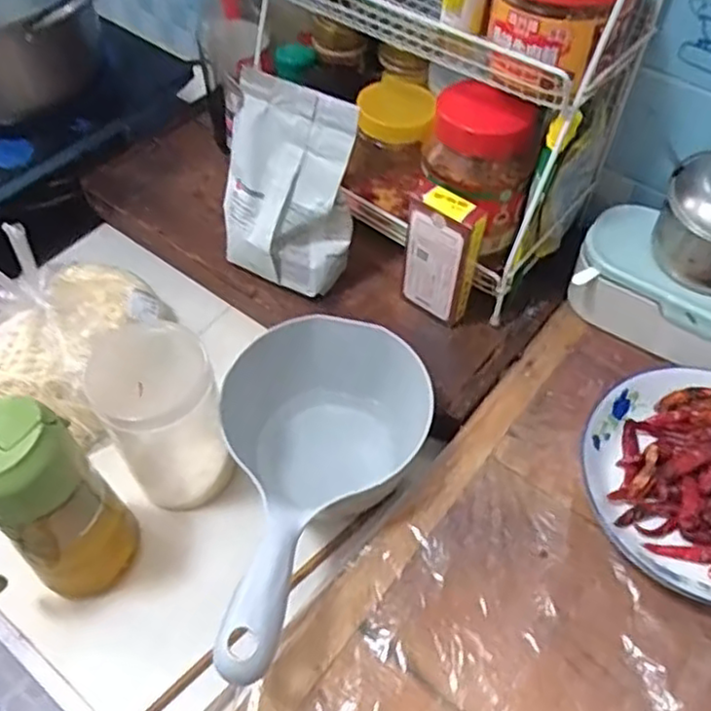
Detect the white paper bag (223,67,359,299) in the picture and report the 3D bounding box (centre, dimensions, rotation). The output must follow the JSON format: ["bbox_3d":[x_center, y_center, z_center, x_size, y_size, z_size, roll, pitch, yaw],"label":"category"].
[{"bbox_3d":[-0.057,-0.133,0.562,0.101,0.152,0.065,17,56,11],"label":"white paper bag"}]

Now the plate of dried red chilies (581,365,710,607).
[{"bbox_3d":[0.254,0.091,0.496,0.173,0.041,0.162,0,54,0],"label":"plate of dried red chilies"}]

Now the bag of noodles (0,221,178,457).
[{"bbox_3d":[-0.245,-0.023,0.557,0.115,0.130,0.152,15,55,10],"label":"bag of noodles"}]

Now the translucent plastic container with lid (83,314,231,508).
[{"bbox_3d":[-0.140,0.046,0.510,0.076,0.155,0.084,-28,59,-19],"label":"translucent plastic container with lid"}]

